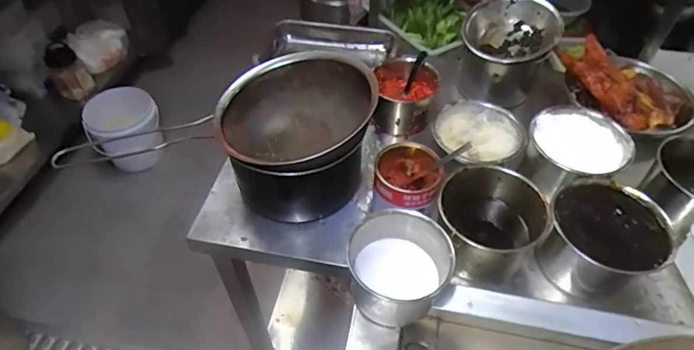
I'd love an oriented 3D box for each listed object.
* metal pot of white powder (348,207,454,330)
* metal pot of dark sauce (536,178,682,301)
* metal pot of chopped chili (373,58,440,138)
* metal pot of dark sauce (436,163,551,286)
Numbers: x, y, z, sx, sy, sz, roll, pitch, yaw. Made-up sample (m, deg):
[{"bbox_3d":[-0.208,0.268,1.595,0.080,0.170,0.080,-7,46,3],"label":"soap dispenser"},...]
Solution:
[{"bbox_3d":[0.073,0.133,0.625,0.132,0.109,0.138,0,49,0],"label":"metal pot of white powder"},{"bbox_3d":[0.376,0.103,0.675,0.154,0.129,0.148,26,54,21],"label":"metal pot of dark sauce"},{"bbox_3d":[0.123,-0.154,0.909,0.127,0.117,0.130,0,49,0],"label":"metal pot of chopped chili"},{"bbox_3d":[0.203,0.079,0.678,0.158,0.108,0.151,0,49,0],"label":"metal pot of dark sauce"}]

